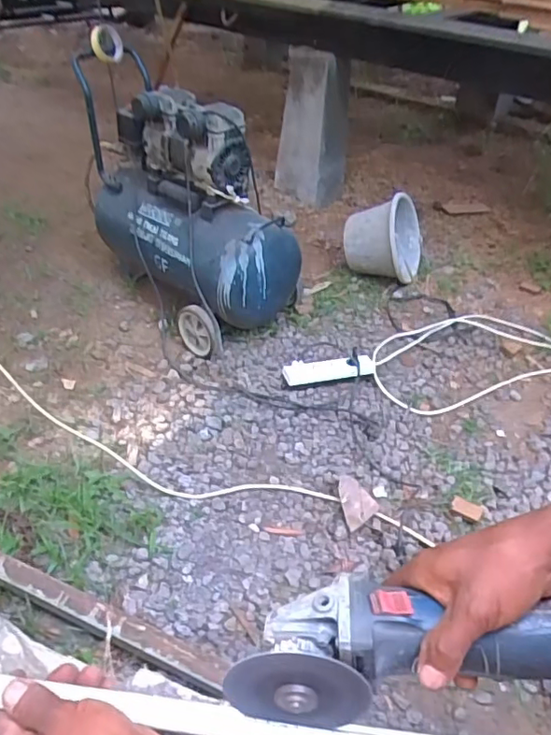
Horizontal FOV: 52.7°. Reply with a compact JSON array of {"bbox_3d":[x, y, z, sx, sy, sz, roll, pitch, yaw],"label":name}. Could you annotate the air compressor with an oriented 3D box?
[{"bbox_3d":[-0.274,-0.433,1.535,0.661,0.599,0.328,25,45,23],"label":"air compressor"}]

